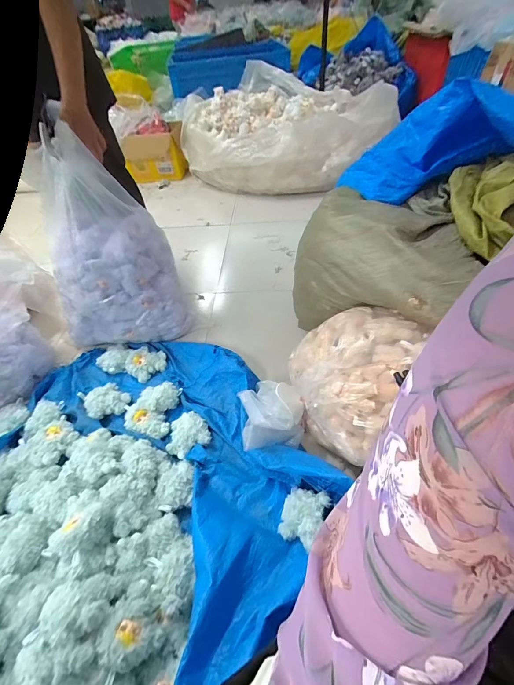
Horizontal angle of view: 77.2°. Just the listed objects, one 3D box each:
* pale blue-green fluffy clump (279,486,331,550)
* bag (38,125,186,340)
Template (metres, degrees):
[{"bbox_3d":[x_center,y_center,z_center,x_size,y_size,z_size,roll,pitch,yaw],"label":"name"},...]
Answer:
[{"bbox_3d":[0.106,0.406,0.756,0.095,0.071,0.116,20,52,22],"label":"pale blue-green fluffy clump"},{"bbox_3d":[-0.471,-0.264,1.009,0.380,0.608,0.224,-7,47,-1],"label":"bag"}]

